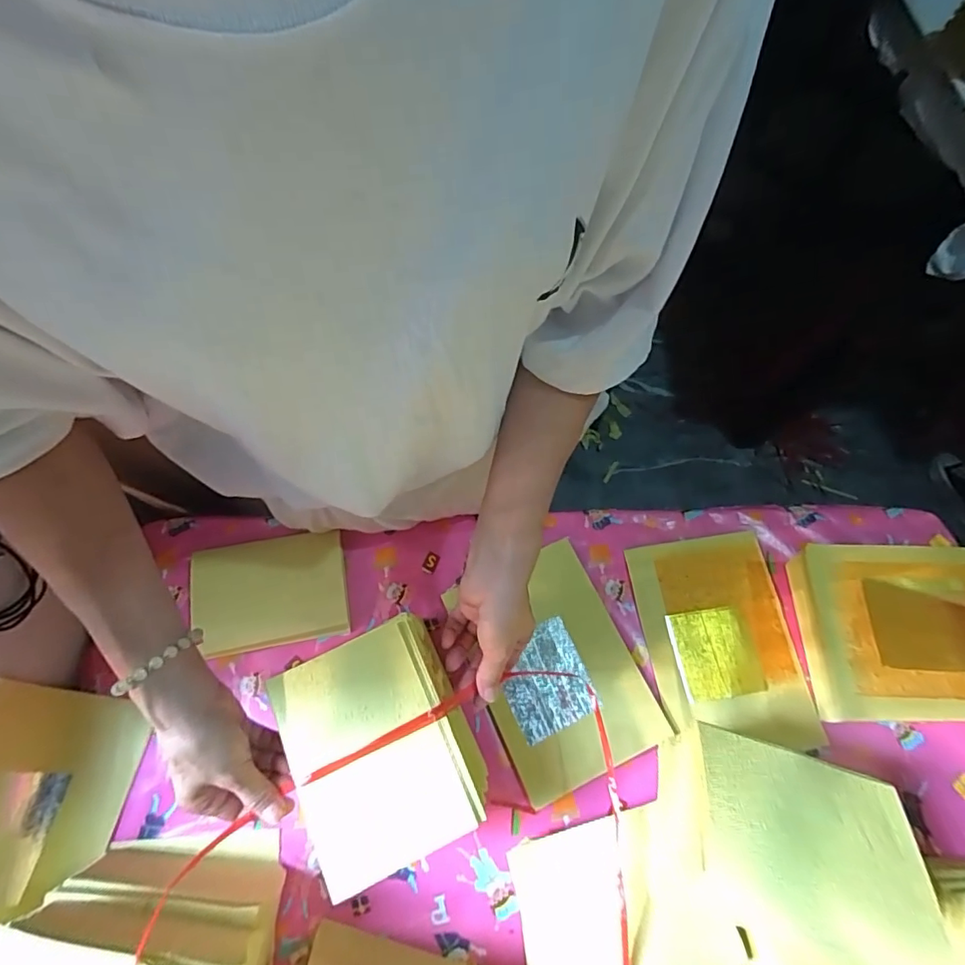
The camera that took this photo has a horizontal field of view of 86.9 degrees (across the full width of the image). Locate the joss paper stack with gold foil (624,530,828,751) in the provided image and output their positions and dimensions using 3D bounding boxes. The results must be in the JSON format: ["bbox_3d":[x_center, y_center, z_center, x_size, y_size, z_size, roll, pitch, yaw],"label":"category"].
[{"bbox_3d":[0.258,0.169,0.555,0.156,0.005,0.218,-7,68,-3],"label":"joss paper stack with gold foil"}]

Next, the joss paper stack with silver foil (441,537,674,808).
[{"bbox_3d":[0.075,0.190,0.539,0.160,0.019,0.222,-23,70,-9],"label":"joss paper stack with silver foil"}]

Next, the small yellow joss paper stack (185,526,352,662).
[{"bbox_3d":[-0.230,0.116,0.554,0.155,0.011,0.119,-7,65,-13],"label":"small yellow joss paper stack"}]

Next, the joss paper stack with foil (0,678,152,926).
[{"bbox_3d":[-0.394,0.299,0.453,0.066,0.149,0.221,0,68,0],"label":"joss paper stack with foil"}]

